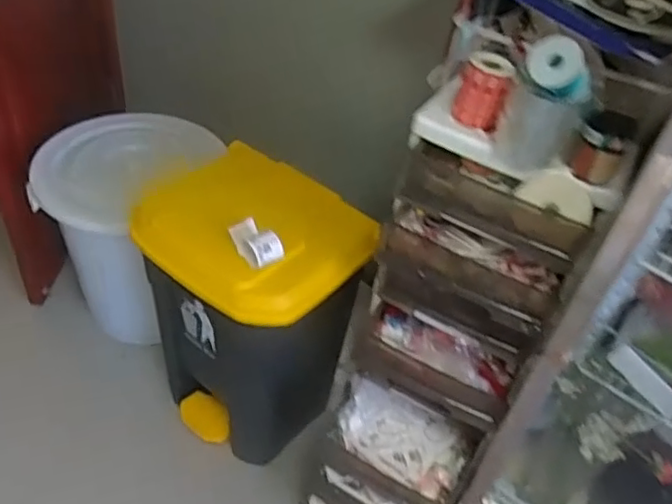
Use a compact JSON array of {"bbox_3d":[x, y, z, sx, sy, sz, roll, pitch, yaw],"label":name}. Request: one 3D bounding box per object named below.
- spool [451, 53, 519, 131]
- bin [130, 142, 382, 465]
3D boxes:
[{"bbox_3d":[0.220,-0.241,0.953,0.075,0.097,0.060,14,45,9],"label":"spool"},{"bbox_3d":[-0.177,0.145,1.502,0.414,0.659,0.367,28,48,22],"label":"bin"}]

